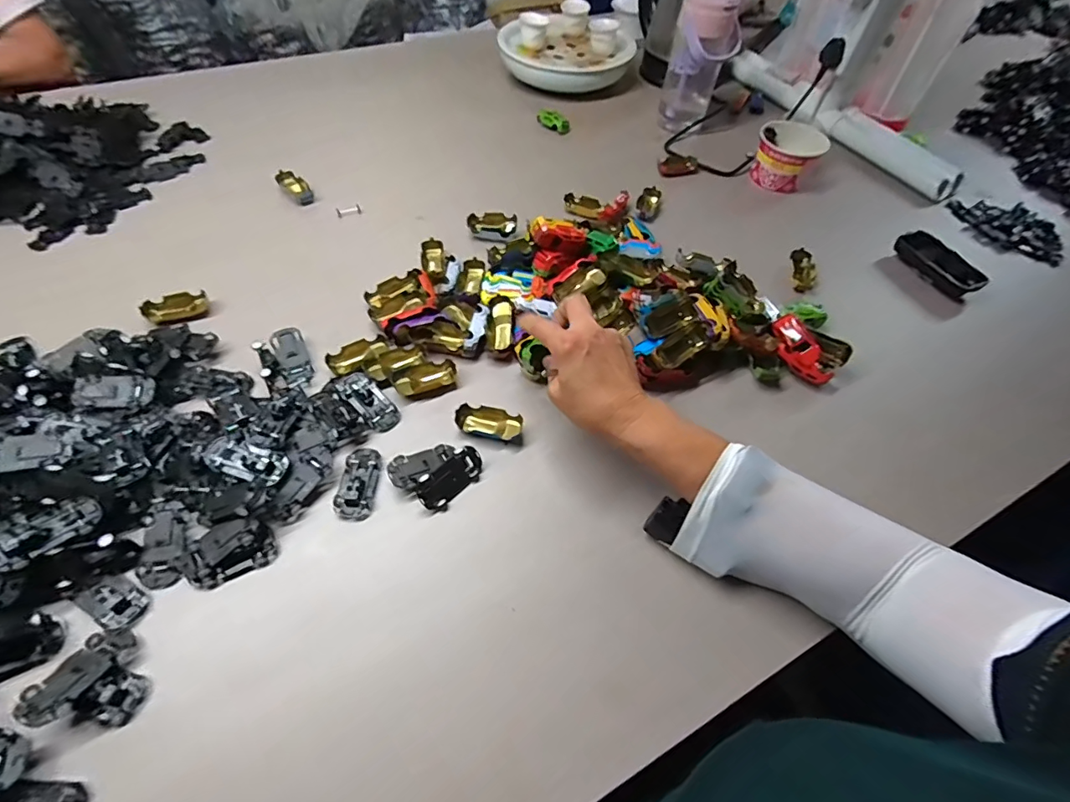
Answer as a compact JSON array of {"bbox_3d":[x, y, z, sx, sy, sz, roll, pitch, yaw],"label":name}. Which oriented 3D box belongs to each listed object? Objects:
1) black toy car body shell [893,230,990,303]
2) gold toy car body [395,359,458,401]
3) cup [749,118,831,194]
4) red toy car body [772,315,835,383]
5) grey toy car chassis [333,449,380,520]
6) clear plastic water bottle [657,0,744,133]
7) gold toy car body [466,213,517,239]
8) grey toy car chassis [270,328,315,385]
[{"bbox_3d":[0.514,-0.176,0.618,0.039,0.030,0.114,-14,58,-12],"label":"black toy car body shell"},{"bbox_3d":[-0.110,-0.021,0.500,0.061,0.014,0.033,-20,59,-16],"label":"gold toy car body"},{"bbox_3d":[0.369,-0.358,0.713,0.087,0.067,0.086,19,57,9],"label":"cup"},{"bbox_3d":[0.285,-0.055,0.516,0.038,0.026,0.079,-21,77,-16],"label":"red toy car body"},{"bbox_3d":[-0.157,0.071,0.429,0.030,0.013,0.066,1,56,-2],"label":"grey toy car chassis"},{"bbox_3d":[0.252,-0.517,0.753,0.096,0.173,0.070,19,57,9],"label":"clear plastic water bottle"},{"bbox_3d":[-0.056,-0.228,0.635,0.065,0.016,0.034,1,56,-3],"label":"gold toy car body"},{"bbox_3d":[-0.250,-0.046,0.503,0.030,0.008,0.066,-23,75,-18],"label":"grey toy car chassis"}]

